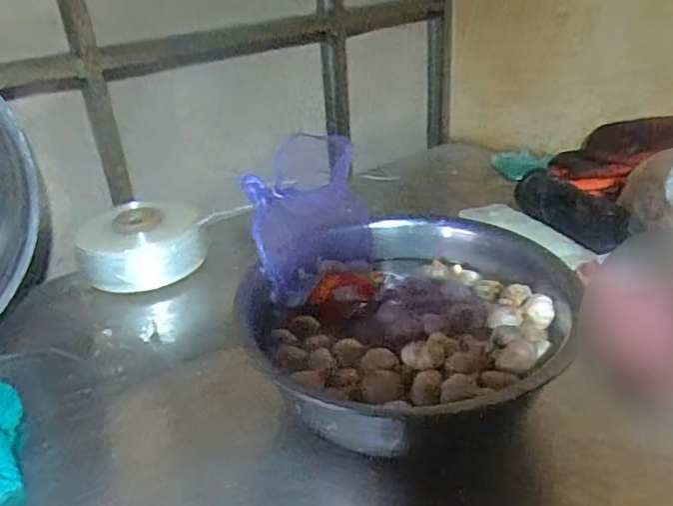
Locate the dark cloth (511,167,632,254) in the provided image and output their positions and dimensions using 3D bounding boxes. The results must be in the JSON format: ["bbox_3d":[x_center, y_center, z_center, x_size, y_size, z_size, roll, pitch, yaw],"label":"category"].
[{"bbox_3d":[0.476,-0.090,1.170,0.085,0.088,0.264,-13,29,-16],"label":"dark cloth"}]

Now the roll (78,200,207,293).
[{"bbox_3d":[-0.379,-0.025,1.124,0.230,0.107,0.204,-11,29,-12],"label":"roll"}]

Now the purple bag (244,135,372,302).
[{"bbox_3d":[-0.038,-0.058,0.862,0.201,0.209,0.079,-25,34,-33],"label":"purple bag"}]

